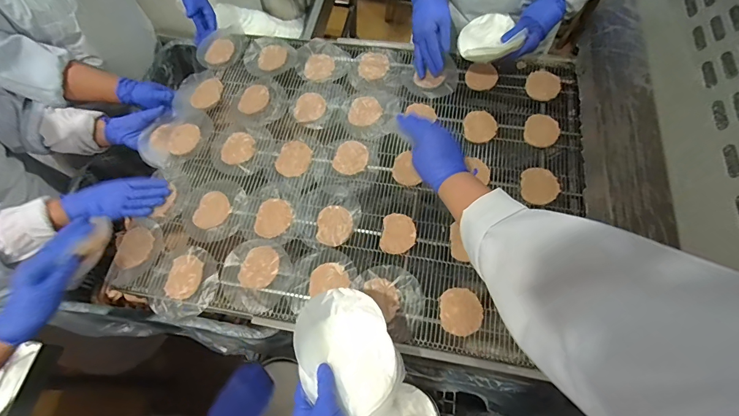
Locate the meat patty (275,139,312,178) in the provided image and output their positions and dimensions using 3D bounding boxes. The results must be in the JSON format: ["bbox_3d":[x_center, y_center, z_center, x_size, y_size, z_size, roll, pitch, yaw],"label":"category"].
[{"bbox_3d":[-0.143,-0.095,0.729,0.062,0.004,0.078,14,65,9],"label":"meat patty"}]

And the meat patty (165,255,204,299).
[{"bbox_3d":[-0.308,0.115,0.641,0.054,0.007,0.072,3,64,4],"label":"meat patty"}]

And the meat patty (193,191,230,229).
[{"bbox_3d":[-0.281,0.005,0.687,0.056,0.011,0.069,21,66,12],"label":"meat patty"}]

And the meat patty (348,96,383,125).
[{"bbox_3d":[-0.007,-0.195,0.766,0.062,0.004,0.070,10,64,7],"label":"meat patty"}]

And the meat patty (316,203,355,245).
[{"bbox_3d":[-0.060,0.028,0.666,0.063,0.011,0.072,-4,63,0],"label":"meat patty"}]

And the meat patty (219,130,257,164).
[{"bbox_3d":[-0.256,-0.118,0.747,0.065,0.004,0.070,2,64,3],"label":"meat patty"}]

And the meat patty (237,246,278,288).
[{"bbox_3d":[-0.183,0.099,0.641,0.060,0.005,0.072,21,66,12],"label":"meat patty"}]

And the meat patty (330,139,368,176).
[{"bbox_3d":[-0.034,-0.096,0.724,0.063,0.004,0.074,14,65,9],"label":"meat patty"}]

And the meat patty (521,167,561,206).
[{"bbox_3d":[0.300,-0.039,0.671,0.063,0.015,0.068,5,64,5],"label":"meat patty"}]

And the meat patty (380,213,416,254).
[{"bbox_3d":[0.050,0.043,0.650,0.056,0.011,0.070,9,64,6],"label":"meat patty"}]

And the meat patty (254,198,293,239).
[{"bbox_3d":[-0.168,0.017,0.678,0.061,0.005,0.071,1,64,3],"label":"meat patty"}]

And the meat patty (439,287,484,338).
[{"bbox_3d":[0.141,0.159,0.591,0.062,0.014,0.069,-1,63,2],"label":"meat patty"}]

